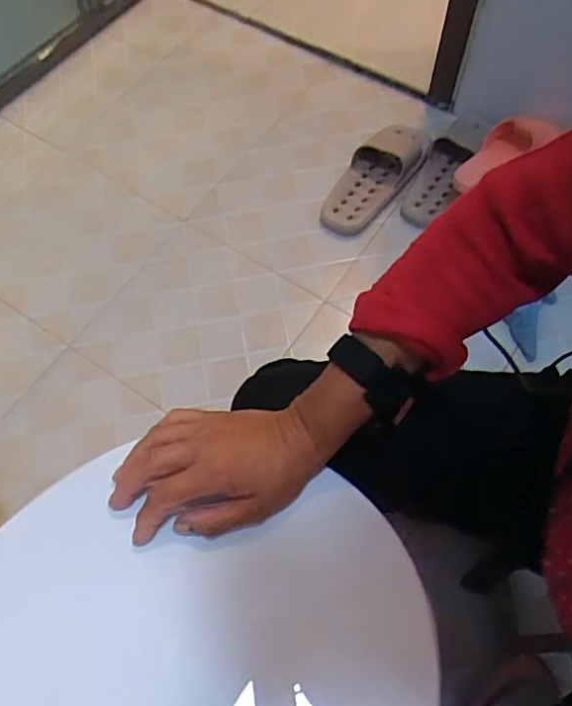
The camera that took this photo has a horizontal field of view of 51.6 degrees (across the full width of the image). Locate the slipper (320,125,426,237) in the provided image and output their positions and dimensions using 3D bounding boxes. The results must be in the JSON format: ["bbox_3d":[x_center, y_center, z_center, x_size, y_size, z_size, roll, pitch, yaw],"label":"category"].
[{"bbox_3d":[0.166,-0.322,1.087,0.095,0.049,0.266,29,68,15],"label":"slipper"}]

